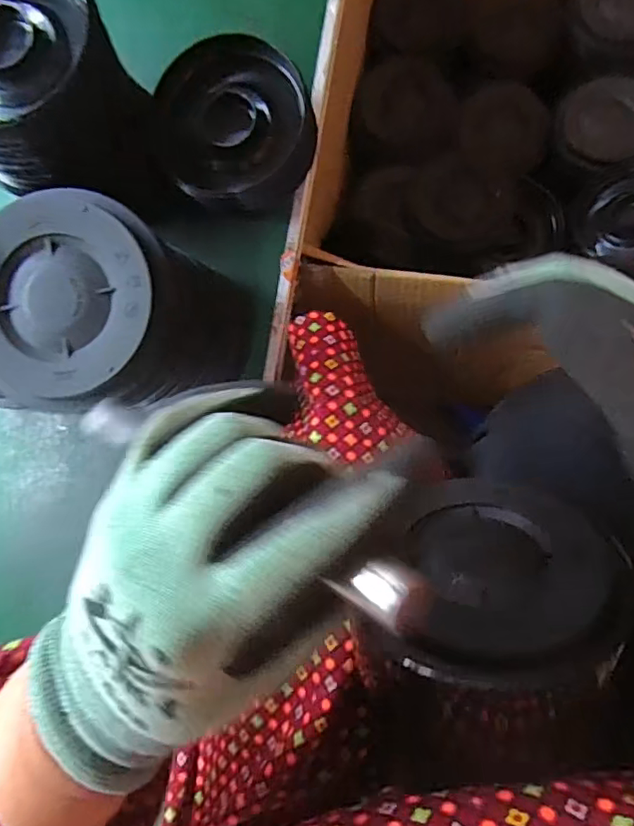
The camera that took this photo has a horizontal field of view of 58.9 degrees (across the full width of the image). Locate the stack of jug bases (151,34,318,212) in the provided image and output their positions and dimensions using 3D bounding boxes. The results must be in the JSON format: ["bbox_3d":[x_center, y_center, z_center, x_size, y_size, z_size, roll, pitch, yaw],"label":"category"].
[{"bbox_3d":[-0.067,-0.225,0.447,0.116,0.054,0.120,35,94,8],"label":"stack of jug bases"}]

